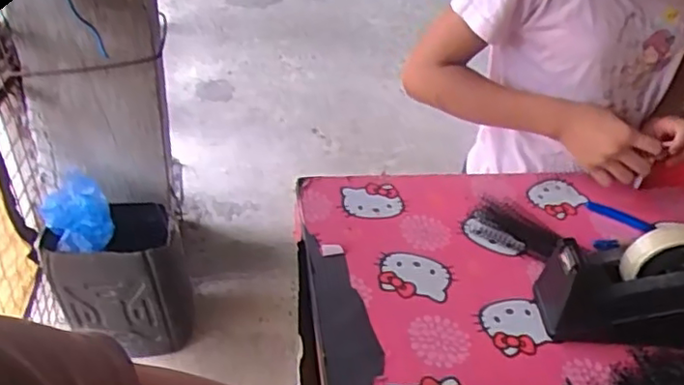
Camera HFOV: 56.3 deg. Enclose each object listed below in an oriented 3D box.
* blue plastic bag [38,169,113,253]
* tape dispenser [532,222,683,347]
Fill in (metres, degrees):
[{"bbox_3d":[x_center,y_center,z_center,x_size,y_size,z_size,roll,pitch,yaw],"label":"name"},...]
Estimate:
[{"bbox_3d":[-0.630,0.052,1.515,0.151,0.090,0.191,-13,41,-24],"label":"blue plastic bag"},{"bbox_3d":[0.318,0.095,0.662,0.207,0.120,0.077,5,37,-2],"label":"tape dispenser"}]

